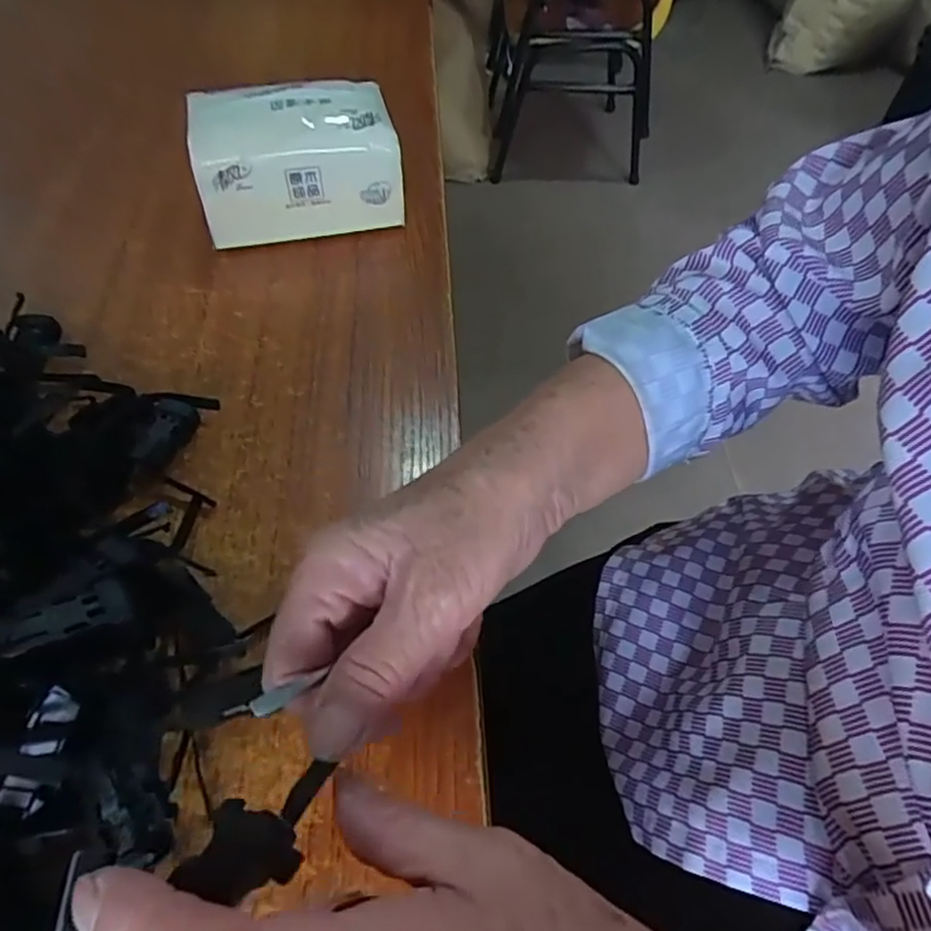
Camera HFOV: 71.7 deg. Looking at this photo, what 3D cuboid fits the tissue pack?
[{"bbox_3d":[-0.114,-0.210,0.452,0.137,0.088,0.073,-9,55,-11],"label":"tissue pack"}]

